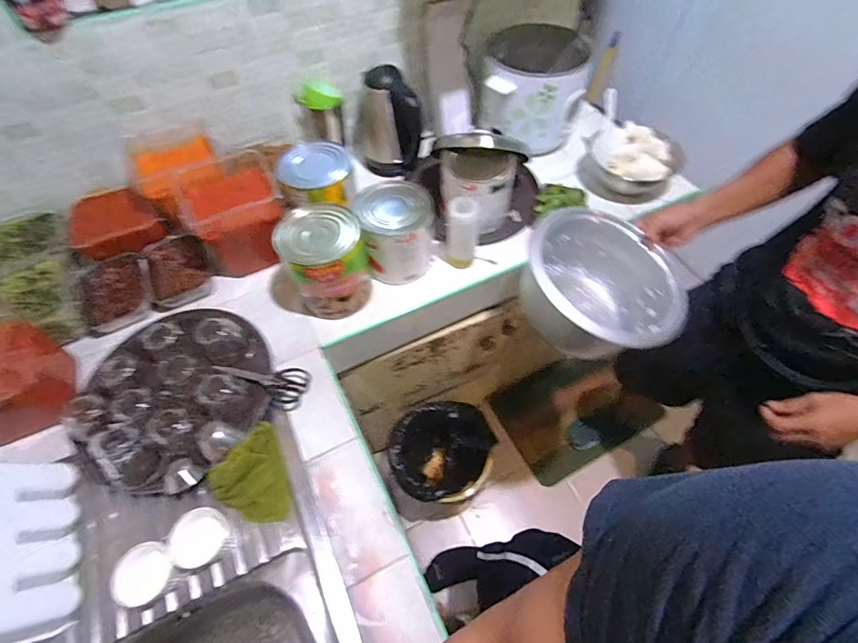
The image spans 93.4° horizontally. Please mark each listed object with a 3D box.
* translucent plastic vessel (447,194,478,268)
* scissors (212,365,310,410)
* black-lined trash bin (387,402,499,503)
[{"bbox_3d":[0.069,-0.188,0.840,0.059,0.162,0.057,6,58,4],"label":"translucent plastic vessel"},{"bbox_3d":[-0.300,0.104,0.730,0.165,0.030,0.070,18,59,-4],"label":"scissors"},{"bbox_3d":[0.044,0.439,1.308,0.323,0.279,0.279,-8,58,-4],"label":"black-lined trash bin"}]

